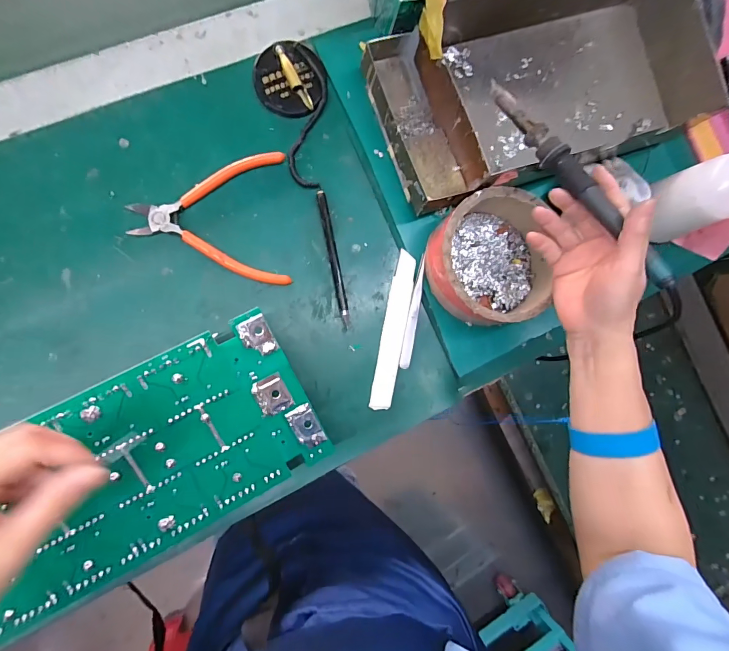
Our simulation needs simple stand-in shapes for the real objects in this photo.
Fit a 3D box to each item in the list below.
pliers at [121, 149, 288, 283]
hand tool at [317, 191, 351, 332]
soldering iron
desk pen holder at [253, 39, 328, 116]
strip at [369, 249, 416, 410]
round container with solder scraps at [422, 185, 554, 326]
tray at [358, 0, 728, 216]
[{"bbox_3d":[-0.142,-0.097,0.361,0.136,0.011,0.125,-5,88,-8],"label":"pliers"},{"bbox_3d":[-0.029,-0.063,0.380,0.009,0.007,0.136,-11,88,-8],"label":"hand tool"},{"bbox_3d":[0.160,-0.116,0.299,0.016,0.016,0.209,-30,75,-8],"label":"soldering iron"},{"bbox_3d":[-0.071,-0.236,0.375,0.068,0.020,0.059,4,86,-7],"label":"desk pen holder"},{"bbox_3d":[0.029,0.005,0.385,0.023,0.005,0.154,11,86,-7],"label":"strip"},{"bbox_3d":[0.122,-0.062,0.376,0.113,0.050,0.118,0,87,-8],"label":"round container with solder scraps"},{"bbox_3d":[0.175,-0.245,0.387,0.329,0.059,0.179,-22,90,-8],"label":"tray"}]

